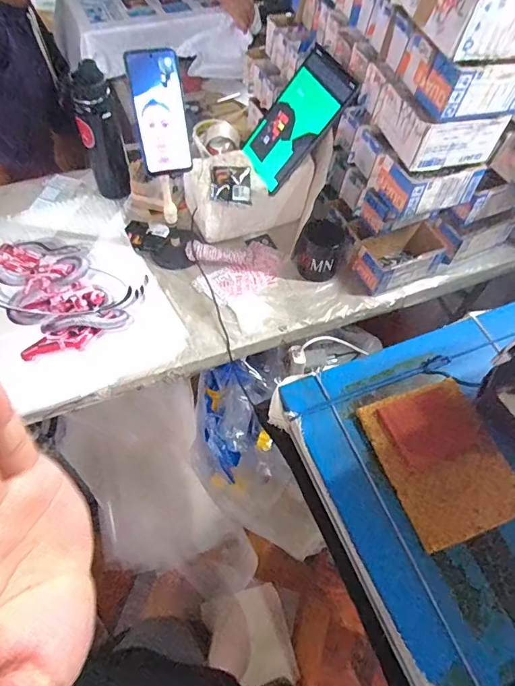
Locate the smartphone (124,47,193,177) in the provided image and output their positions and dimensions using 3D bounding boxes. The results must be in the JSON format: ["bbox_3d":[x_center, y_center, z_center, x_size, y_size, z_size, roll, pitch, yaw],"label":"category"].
[{"bbox_3d":[-0.146,-0.345,0.671,0.075,0.167,0.013,-14,34,-13],"label":"smartphone"}]

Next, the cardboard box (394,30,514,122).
[{"bbox_3d":[0.320,-0.413,0.676,0.159,0.076,0.128,-13,58,-11],"label":"cardboard box"}]

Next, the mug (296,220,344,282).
[{"bbox_3d":[0.125,-0.185,0.896,0.092,0.099,0.079,16,57,8],"label":"mug"}]

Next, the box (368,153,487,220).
[{"bbox_3d":[0.301,-0.295,0.785,0.156,0.077,0.099,-18,59,-13],"label":"box"}]

